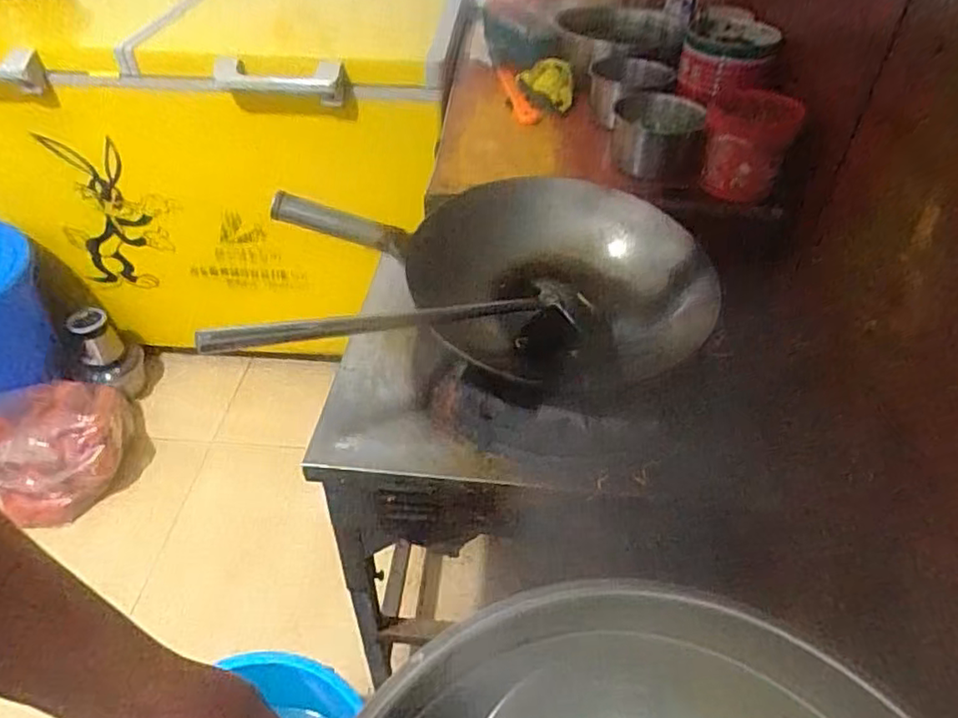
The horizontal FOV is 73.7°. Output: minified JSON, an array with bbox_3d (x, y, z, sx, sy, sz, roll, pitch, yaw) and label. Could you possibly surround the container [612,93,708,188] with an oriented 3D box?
[{"bbox_3d":[0.282,-0.350,1.008,0.134,0.095,0.130,9,44,8],"label":"container"}]

